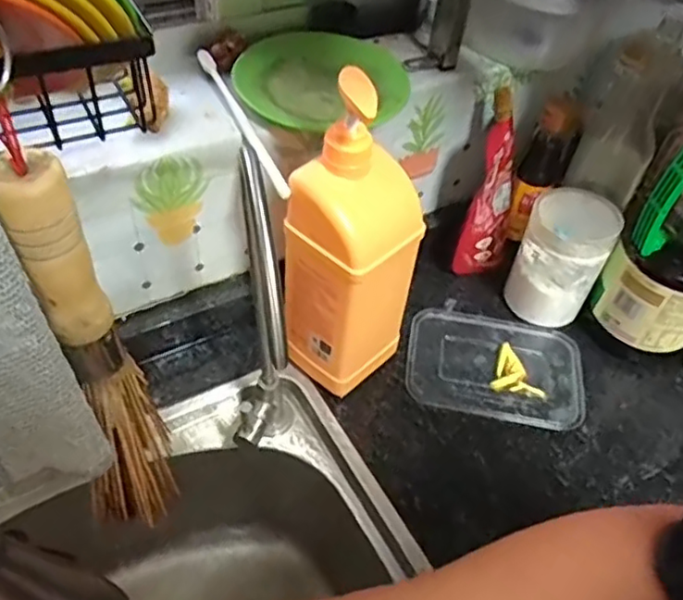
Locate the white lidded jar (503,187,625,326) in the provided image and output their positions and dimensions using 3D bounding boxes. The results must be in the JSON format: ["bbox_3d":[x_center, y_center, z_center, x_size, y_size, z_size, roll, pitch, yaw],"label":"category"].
[{"bbox_3d":[0.221,-0.042,0.666,0.080,0.129,0.069,26,51,15],"label":"white lidded jar"}]

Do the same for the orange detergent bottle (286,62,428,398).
[{"bbox_3d":[0.012,-0.038,0.537,0.080,0.282,0.087,37,55,24],"label":"orange detergent bottle"}]

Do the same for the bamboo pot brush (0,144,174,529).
[{"bbox_3d":[-0.118,0.038,0.327,0.042,0.237,0.047,-9,51,-14],"label":"bamboo pot brush"}]

